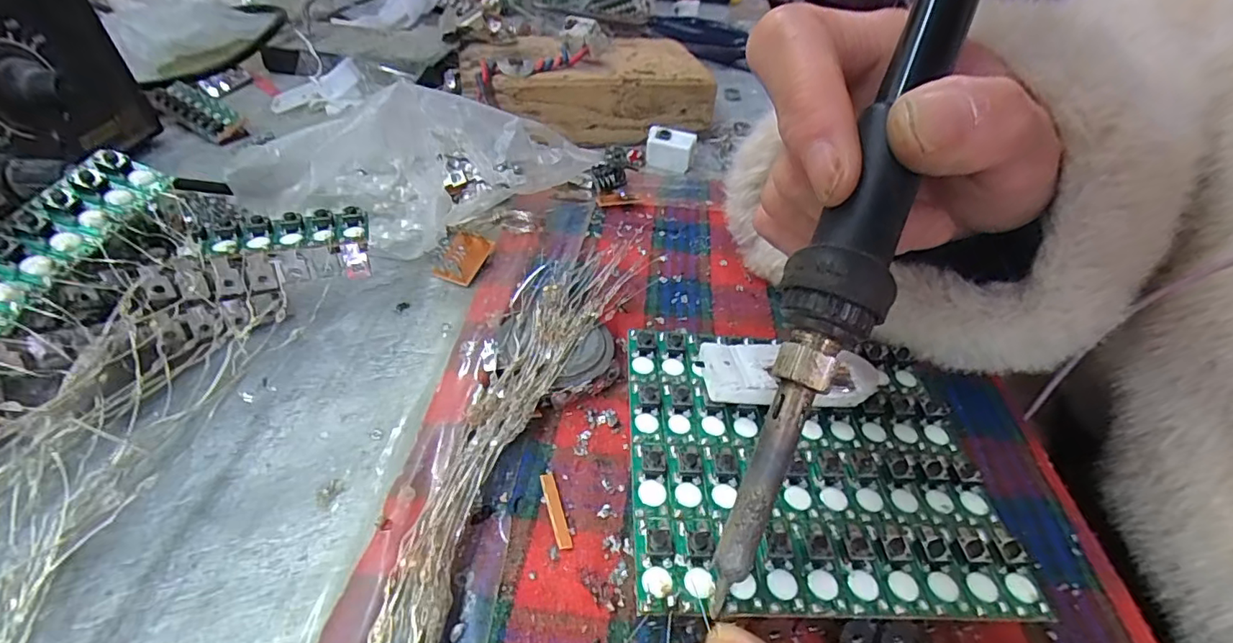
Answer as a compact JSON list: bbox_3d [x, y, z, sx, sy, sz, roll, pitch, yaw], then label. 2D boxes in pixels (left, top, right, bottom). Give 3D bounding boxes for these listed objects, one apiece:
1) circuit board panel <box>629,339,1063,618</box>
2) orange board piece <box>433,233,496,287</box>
[{"bbox_3d":[0.052,0.033,0.152,0.094,0.010,0.086,2,42,-3],"label":"circuit board panel"},{"bbox_3d":[-0.062,-0.026,0.226,0.014,0.008,0.022,33,73,-12],"label":"orange board piece"}]

